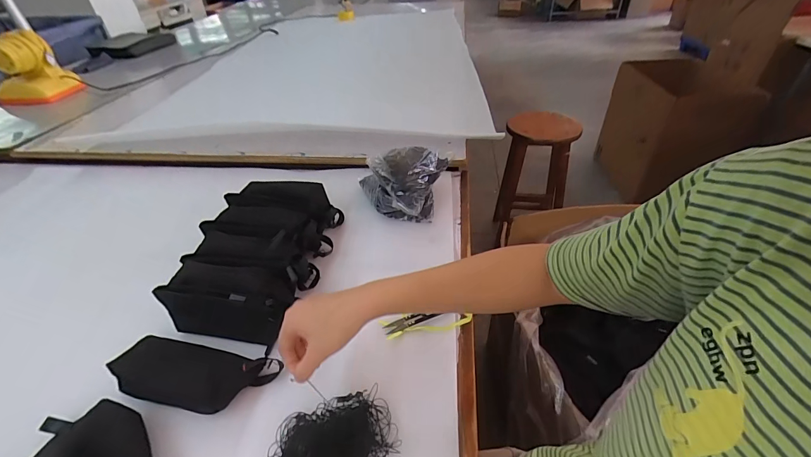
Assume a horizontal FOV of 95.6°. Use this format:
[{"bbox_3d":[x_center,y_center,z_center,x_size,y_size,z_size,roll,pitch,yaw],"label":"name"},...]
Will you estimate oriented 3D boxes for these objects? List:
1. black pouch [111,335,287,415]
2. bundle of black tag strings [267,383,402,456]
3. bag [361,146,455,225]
[{"bbox_3d":[-0.283,0.188,0.489,0.215,0.034,0.092,4,40,7],"label":"black pouch"},{"bbox_3d":[-0.087,0.244,0.412,0.151,0.022,0.103,-12,40,-12],"label":"bundle of black tag strings"},{"bbox_3d":[-0.006,-0.090,0.743,0.186,0.119,0.128,0,39,2],"label":"bag"}]

